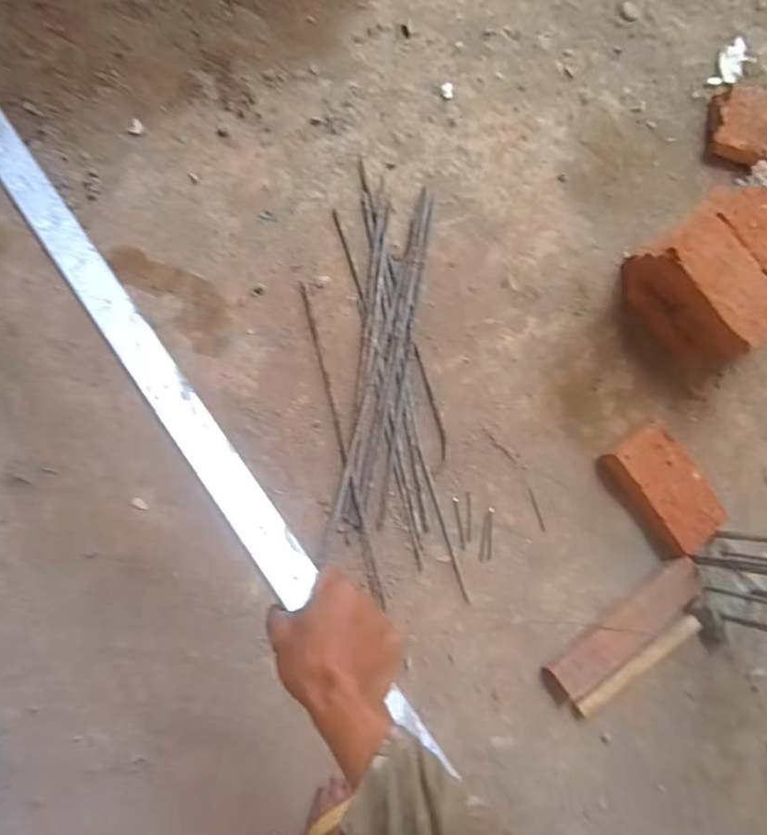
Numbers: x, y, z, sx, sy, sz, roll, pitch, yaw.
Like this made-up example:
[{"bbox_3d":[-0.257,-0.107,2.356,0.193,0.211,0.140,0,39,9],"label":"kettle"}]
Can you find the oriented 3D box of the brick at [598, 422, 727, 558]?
[{"bbox_3d":[0.440,0.111,0.883,0.114,0.056,0.191,-36,88,-11],"label":"brick"}]

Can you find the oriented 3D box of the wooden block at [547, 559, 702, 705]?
[{"bbox_3d":[0.364,0.321,0.842,0.283,0.036,0.068,-35,88,-11],"label":"wooden block"}]

